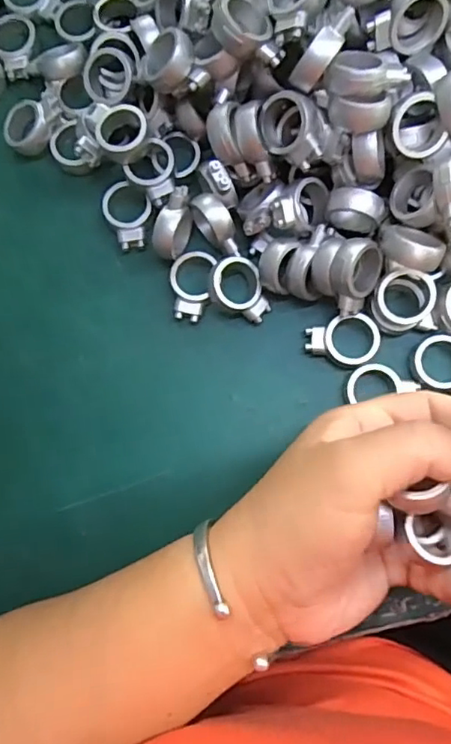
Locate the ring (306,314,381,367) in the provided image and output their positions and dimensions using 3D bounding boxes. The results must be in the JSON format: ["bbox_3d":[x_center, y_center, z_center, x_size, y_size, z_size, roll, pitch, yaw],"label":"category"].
[{"bbox_3d":[0.056,-0.014,0.262,0.034,0.011,0.023,-2,84,3],"label":"ring"}]

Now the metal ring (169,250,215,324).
[{"bbox_3d":[-0.017,-0.042,0.269,0.020,0.009,0.034,10,85,5],"label":"metal ring"}]

